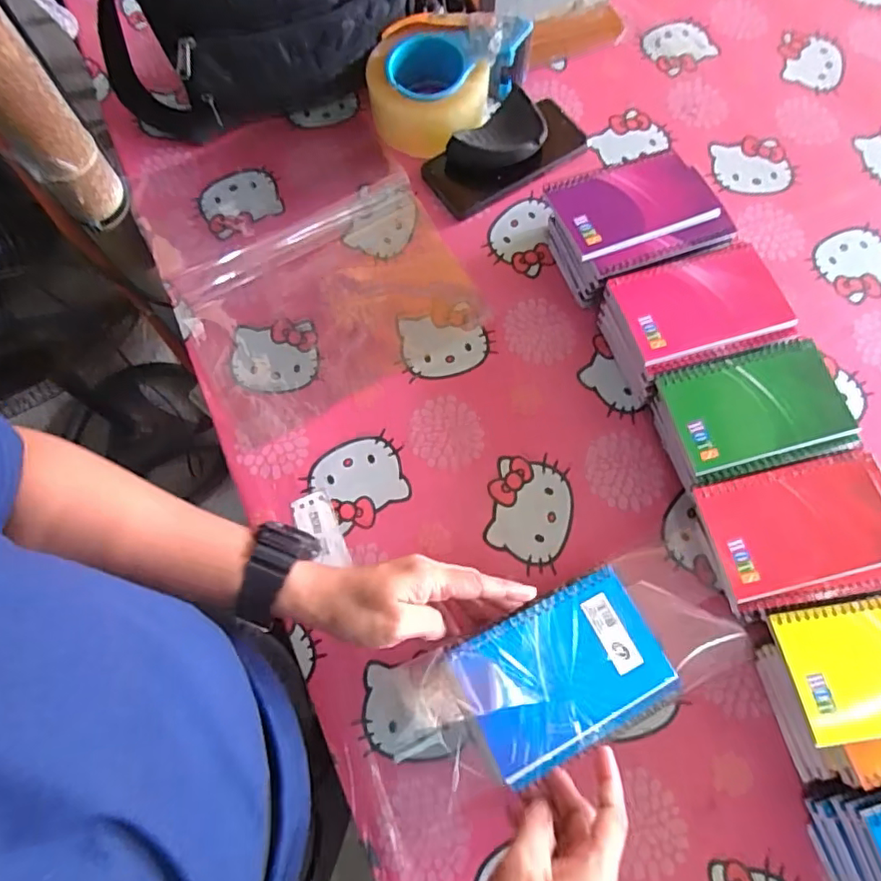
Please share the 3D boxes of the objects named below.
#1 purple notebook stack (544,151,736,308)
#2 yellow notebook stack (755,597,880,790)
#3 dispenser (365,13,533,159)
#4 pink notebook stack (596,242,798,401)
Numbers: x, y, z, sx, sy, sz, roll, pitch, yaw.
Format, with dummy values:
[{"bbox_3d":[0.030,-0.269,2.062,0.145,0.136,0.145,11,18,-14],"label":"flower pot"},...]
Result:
[{"bbox_3d":[0.174,-0.195,0.523,0.138,0.064,0.109,-18,72,-6],"label":"purple notebook stack"},{"bbox_3d":[0.304,0.162,0.399,0.148,0.063,0.110,-17,72,-5],"label":"yellow notebook stack"},{"bbox_3d":[0.008,-0.361,0.579,0.158,0.064,0.125,-6,71,-2],"label":"dispenser"},{"bbox_3d":[0.214,-0.102,0.492,0.134,0.058,0.096,-15,72,-5],"label":"pink notebook stack"}]

